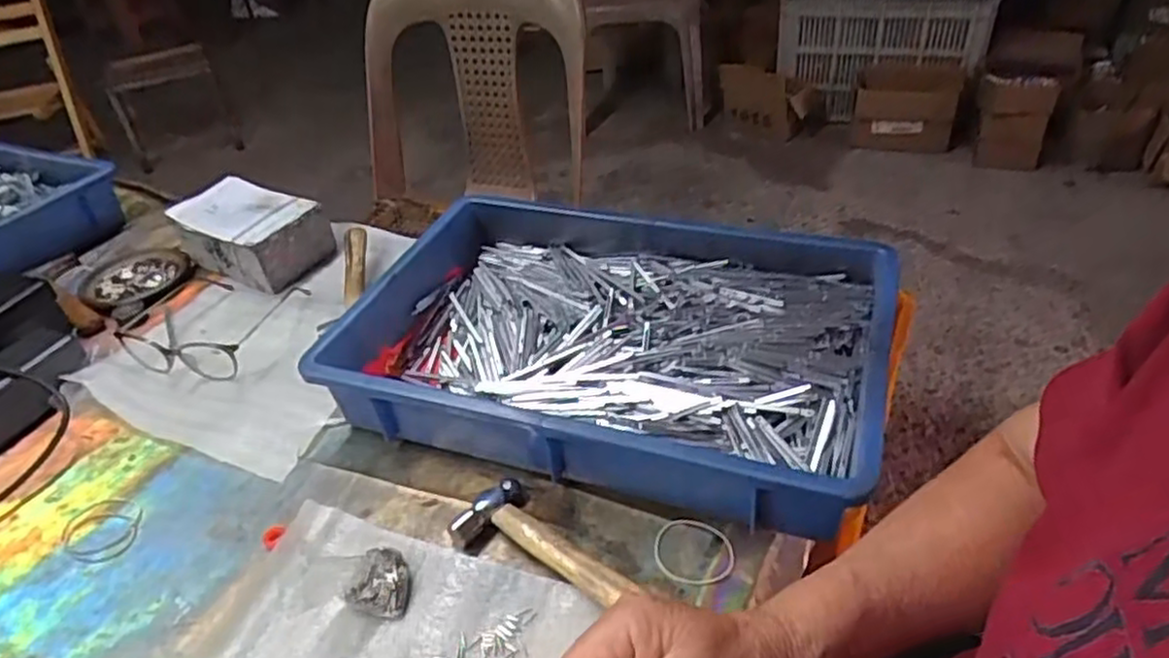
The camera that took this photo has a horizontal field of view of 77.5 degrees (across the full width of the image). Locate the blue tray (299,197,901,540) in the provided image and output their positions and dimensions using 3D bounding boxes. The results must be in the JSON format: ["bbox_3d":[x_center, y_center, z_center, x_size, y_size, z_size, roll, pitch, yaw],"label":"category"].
[{"bbox_3d":[0.024,0.006,0.623,0.426,0.081,0.282,10,41,19],"label":"blue tray"}]

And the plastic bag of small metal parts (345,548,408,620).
[{"bbox_3d":[-0.138,0.170,0.493,0.037,0.021,0.042,2,39,10],"label":"plastic bag of small metal parts"}]

